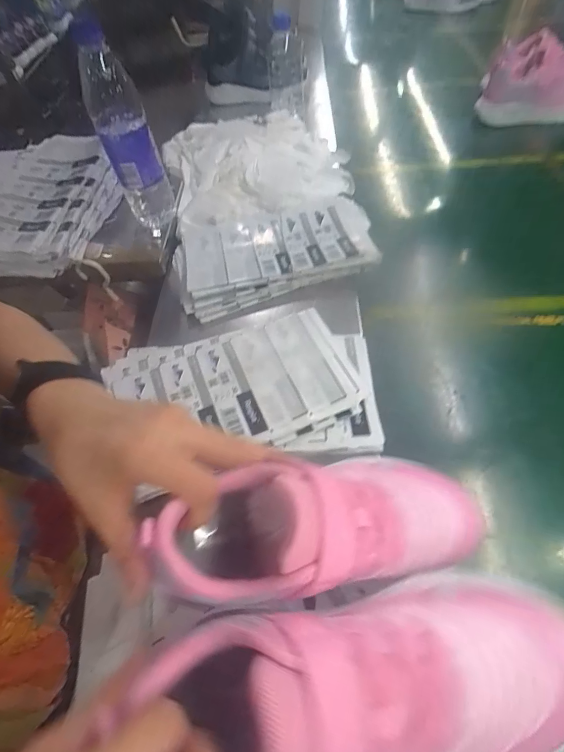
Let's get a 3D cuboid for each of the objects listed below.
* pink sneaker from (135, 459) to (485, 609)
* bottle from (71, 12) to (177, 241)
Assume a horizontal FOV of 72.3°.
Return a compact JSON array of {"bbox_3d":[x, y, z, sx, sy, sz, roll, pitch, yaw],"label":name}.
[{"bbox_3d":[0.032,0.095,0.240,0.204,0.073,0.066,-2,56,-11],"label":"pink sneaker"},{"bbox_3d":[-0.195,-0.288,0.511,0.066,0.217,0.067,-22,57,-10],"label":"bottle"}]

